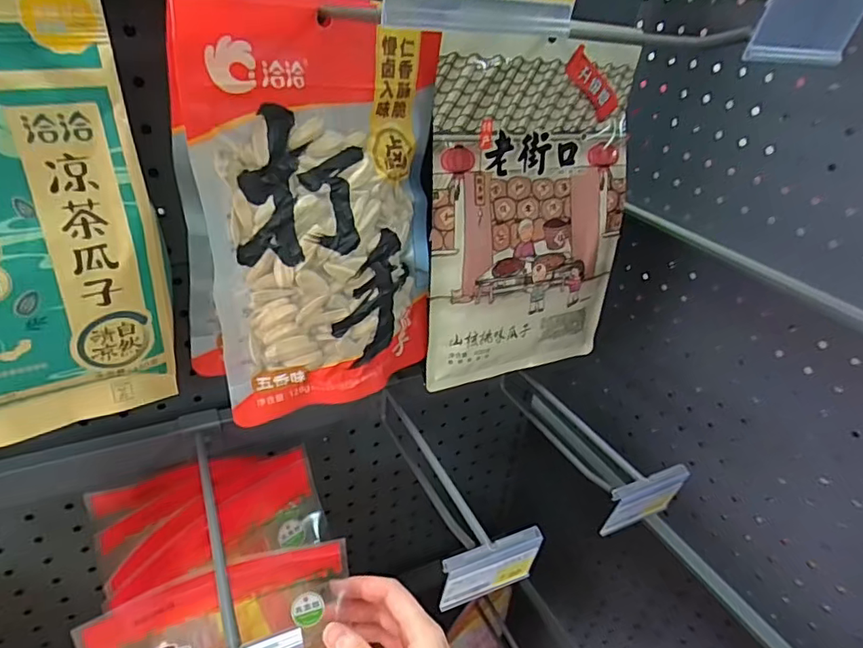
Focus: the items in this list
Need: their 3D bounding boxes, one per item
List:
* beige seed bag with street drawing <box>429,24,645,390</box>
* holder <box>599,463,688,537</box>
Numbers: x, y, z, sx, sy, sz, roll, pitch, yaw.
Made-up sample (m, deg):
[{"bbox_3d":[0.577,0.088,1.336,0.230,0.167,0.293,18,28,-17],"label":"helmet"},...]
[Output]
[{"bbox_3d":[0.073,-0.075,0.396,0.161,0.236,0.044,-12,36,-27],"label":"beige seed bag with street drawing"},{"bbox_3d":[0.145,0.121,0.373,0.061,0.046,0.011,-9,35,-22],"label":"holder"}]

